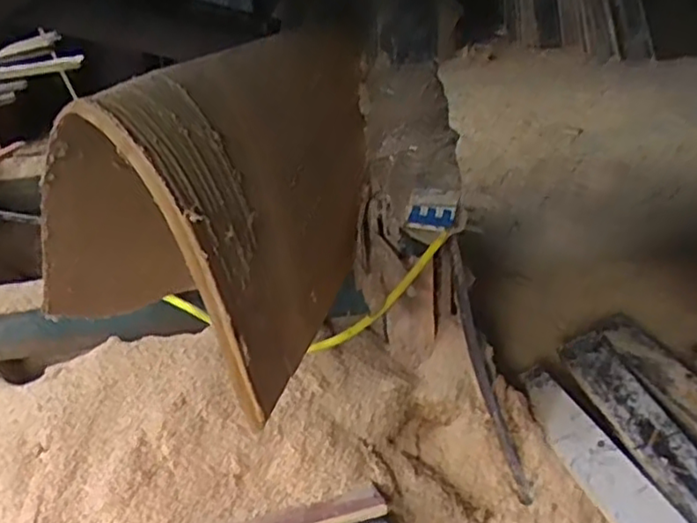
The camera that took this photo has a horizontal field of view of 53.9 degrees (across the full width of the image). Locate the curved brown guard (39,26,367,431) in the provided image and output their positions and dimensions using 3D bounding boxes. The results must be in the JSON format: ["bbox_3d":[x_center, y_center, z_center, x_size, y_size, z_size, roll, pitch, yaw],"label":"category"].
[{"bbox_3d":[-0.143,-0.071,0.712,0.236,0.276,0.332,7,29,20],"label":"curved brown guard"}]

